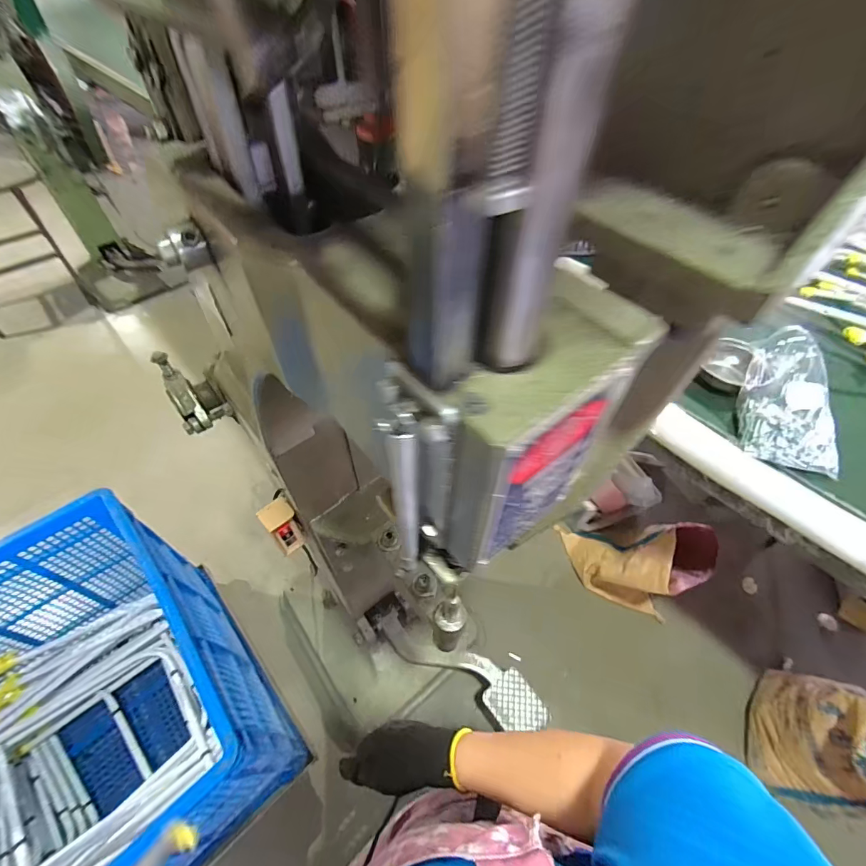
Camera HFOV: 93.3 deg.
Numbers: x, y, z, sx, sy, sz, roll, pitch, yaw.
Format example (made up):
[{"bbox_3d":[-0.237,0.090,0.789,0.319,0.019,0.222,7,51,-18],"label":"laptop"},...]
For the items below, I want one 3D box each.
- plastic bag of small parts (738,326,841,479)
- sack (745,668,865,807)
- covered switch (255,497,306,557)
[{"bbox_3d":[0.671,-0.066,0.755,0.150,0.127,0.226,11,53,7],"label":"plastic bag of small parts"},{"bbox_3d":[0.964,0.734,1.004,0.208,0.382,0.266,-4,52,-5],"label":"sack"},{"bbox_3d":[-0.257,0.161,0.704,0.051,0.110,0.050,-34,60,-25],"label":"covered switch"}]

